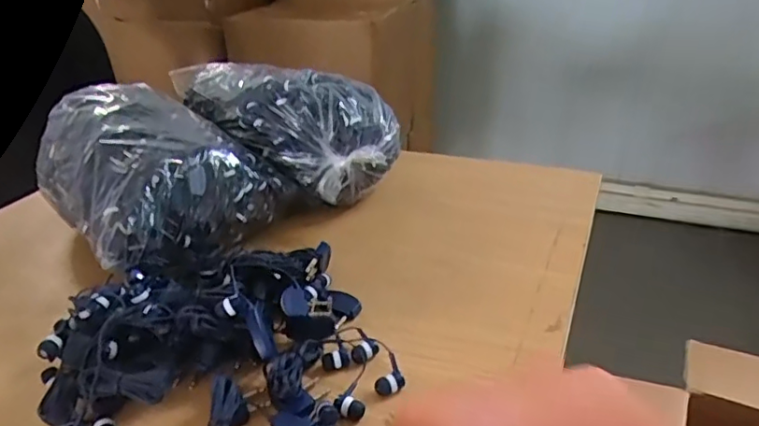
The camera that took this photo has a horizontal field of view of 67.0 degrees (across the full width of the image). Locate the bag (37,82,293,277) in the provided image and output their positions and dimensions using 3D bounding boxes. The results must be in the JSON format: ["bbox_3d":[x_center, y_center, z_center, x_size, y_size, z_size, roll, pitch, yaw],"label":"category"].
[{"bbox_3d":[-0.199,-0.044,0.515,0.167,0.107,0.196,-25,35,-34],"label":"bag"}]

